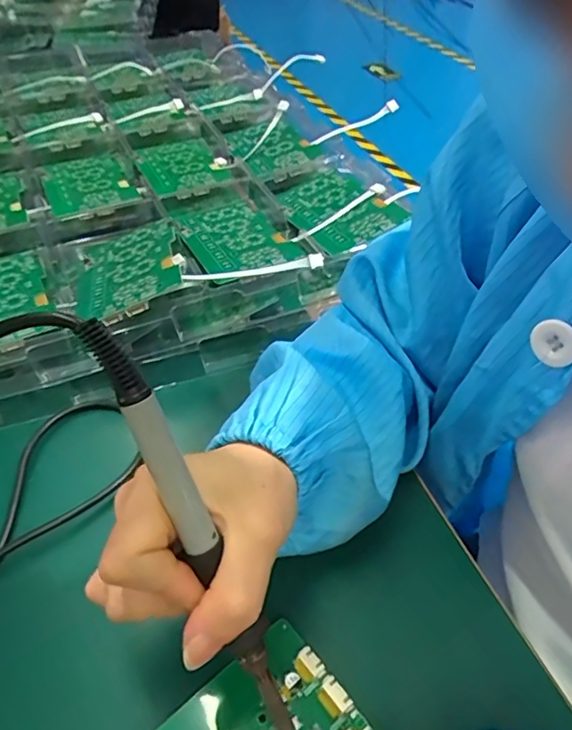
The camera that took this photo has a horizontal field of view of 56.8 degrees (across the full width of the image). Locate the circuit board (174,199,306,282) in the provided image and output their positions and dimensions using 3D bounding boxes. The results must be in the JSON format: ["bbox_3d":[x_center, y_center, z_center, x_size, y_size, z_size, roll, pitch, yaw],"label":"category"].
[{"bbox_3d":[-0.047,-0.116,0.472,0.082,0.007,0.148,-19,43,-18],"label":"circuit board"}]

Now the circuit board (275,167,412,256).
[{"bbox_3d":[0.046,-0.148,0.497,0.078,0.006,0.128,-28,47,-9],"label":"circuit board"}]

